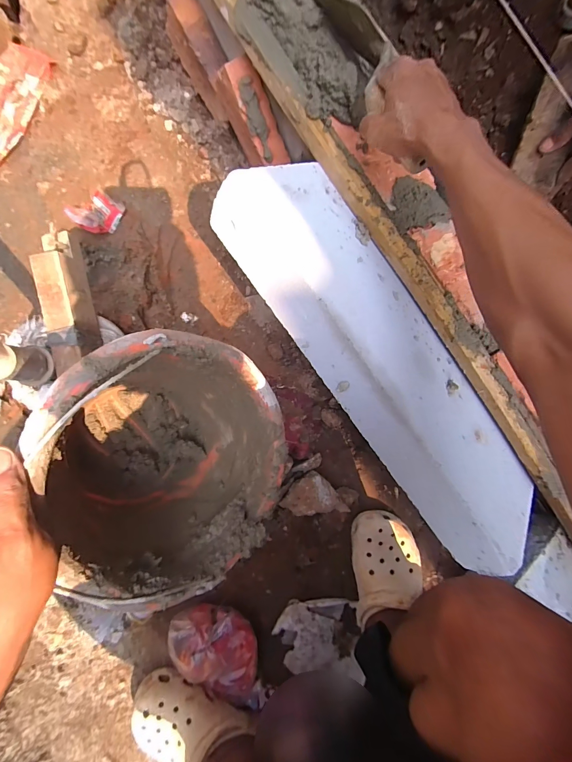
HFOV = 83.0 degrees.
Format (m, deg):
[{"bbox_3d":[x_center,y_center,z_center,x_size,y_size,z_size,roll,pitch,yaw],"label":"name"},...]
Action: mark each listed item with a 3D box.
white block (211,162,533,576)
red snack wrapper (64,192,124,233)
[{"bbox_3d":[0.144,-0.029,0.432,0.190,0.095,0.578,-35,90,-3],"label":"white block"},{"bbox_3d":[-0.319,-0.286,0.545,0.065,0.032,0.075,32,87,-1],"label":"red snack wrapper"}]

